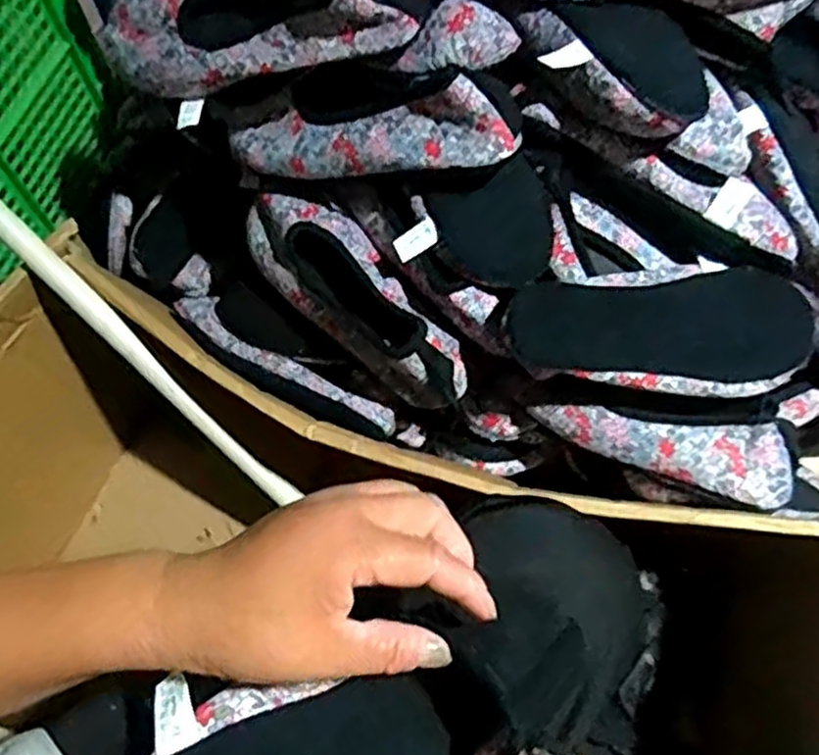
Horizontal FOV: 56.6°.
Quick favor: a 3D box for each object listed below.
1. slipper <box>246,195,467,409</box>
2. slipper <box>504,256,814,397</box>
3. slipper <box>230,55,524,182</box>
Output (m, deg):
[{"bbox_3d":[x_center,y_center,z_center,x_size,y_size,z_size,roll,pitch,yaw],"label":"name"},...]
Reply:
[{"bbox_3d":[-0.047,-0.075,0.619,0.079,0.059,0.246,-39,69,-15],"label":"slipper"},{"bbox_3d":[0.195,-0.032,0.588,0.253,0.050,0.096,-3,79,-14],"label":"slipper"},{"bbox_3d":[-0.037,-0.195,0.586,0.240,0.062,0.073,6,63,29],"label":"slipper"}]

